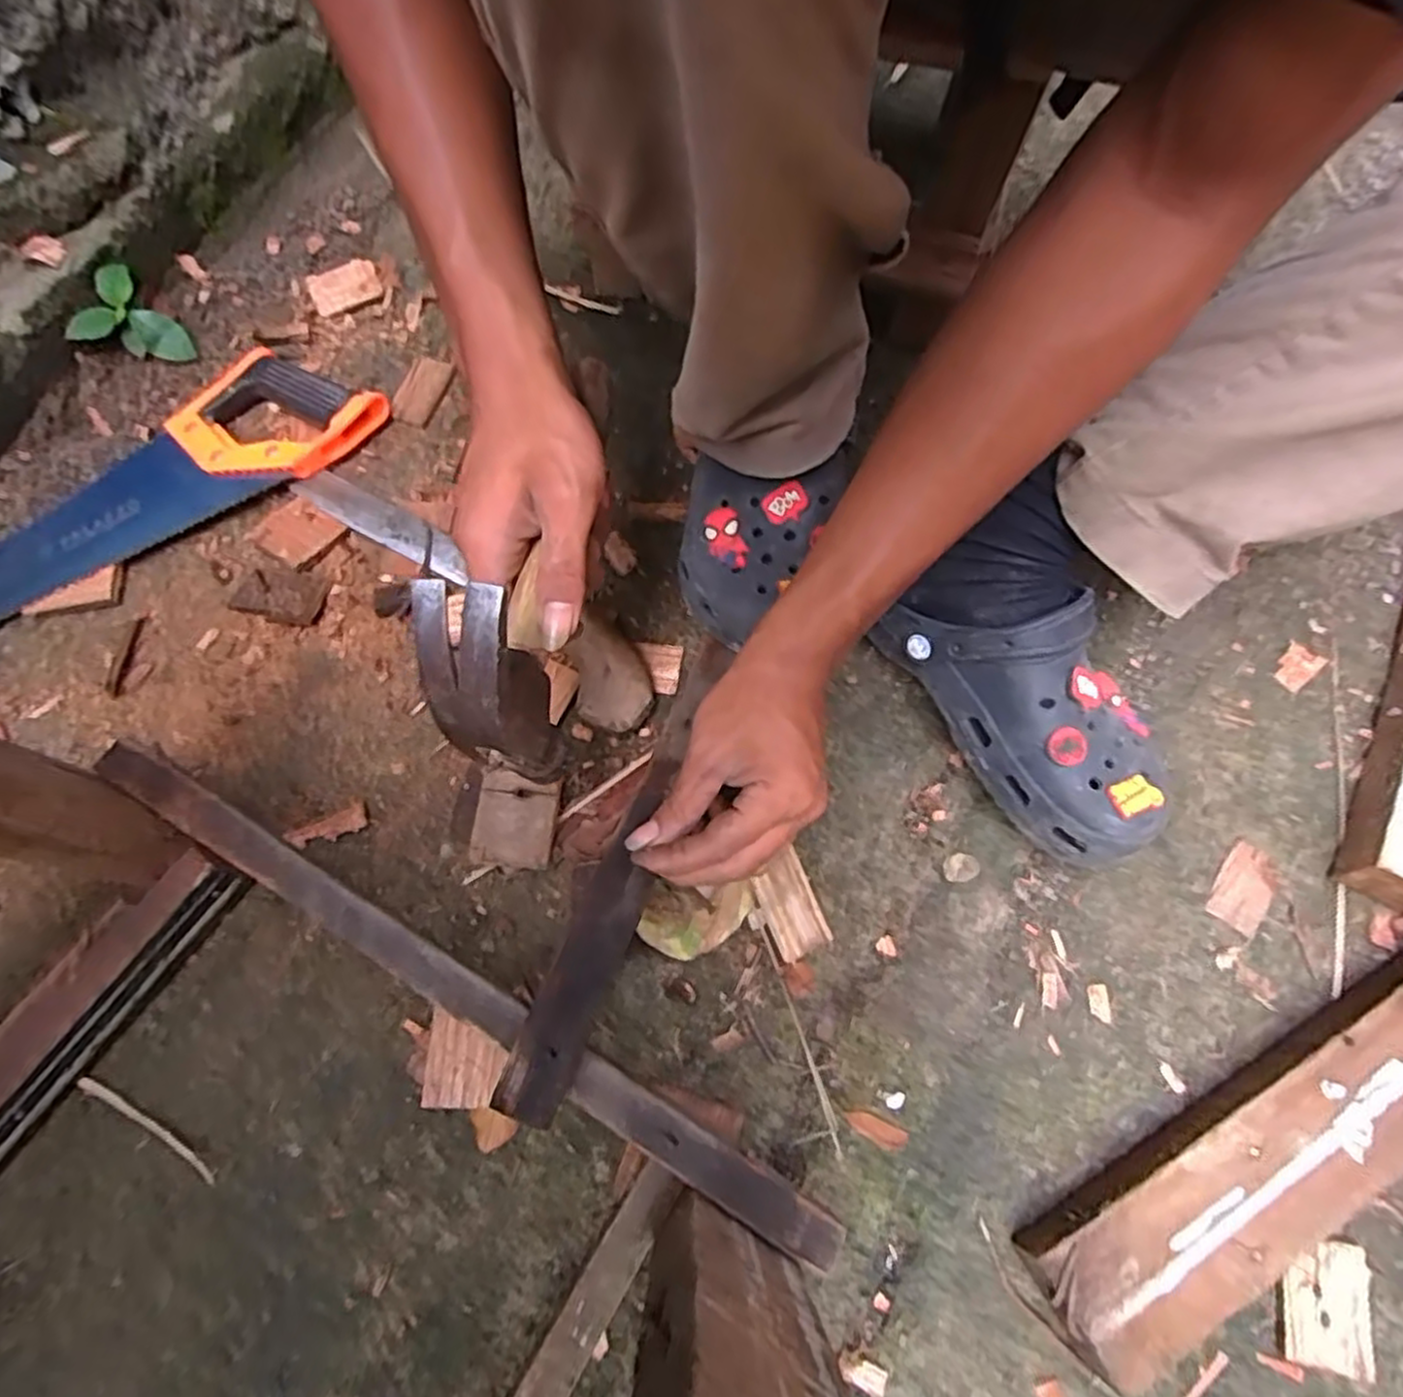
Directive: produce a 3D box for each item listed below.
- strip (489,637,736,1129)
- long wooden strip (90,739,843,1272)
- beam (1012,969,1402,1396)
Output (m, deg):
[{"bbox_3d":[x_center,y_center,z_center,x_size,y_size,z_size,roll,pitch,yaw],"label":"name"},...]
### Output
[{"bbox_3d":[-0.037,0.078,0.399,0.031,0.009,0.264,18,61,7],"label":"strip"},{"bbox_3d":[-0.138,0.142,0.392,0.457,0.012,0.028,30,73,11],"label":"long wooden strip"},{"bbox_3d":[0.555,0.086,0.444,0.887,0.052,0.074,-29,72,-10],"label":"beam"}]

